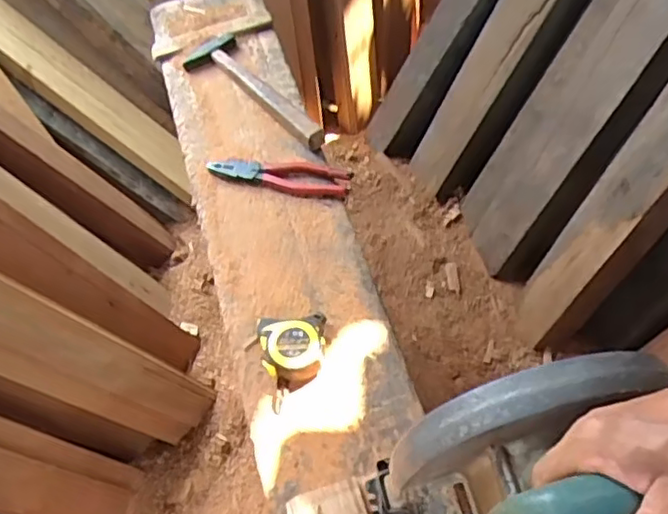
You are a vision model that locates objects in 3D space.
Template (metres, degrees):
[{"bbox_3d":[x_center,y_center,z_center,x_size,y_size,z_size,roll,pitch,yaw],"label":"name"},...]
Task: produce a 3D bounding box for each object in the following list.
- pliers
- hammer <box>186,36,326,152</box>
[{"bbox_3d":[-0.074,-0.111,0.858,0.192,0.014,0.047,10,59,10],"label":"pliers"},{"bbox_3d":[-0.116,-0.238,0.930,0.079,0.033,0.289,-34,62,-16],"label":"hammer"}]

